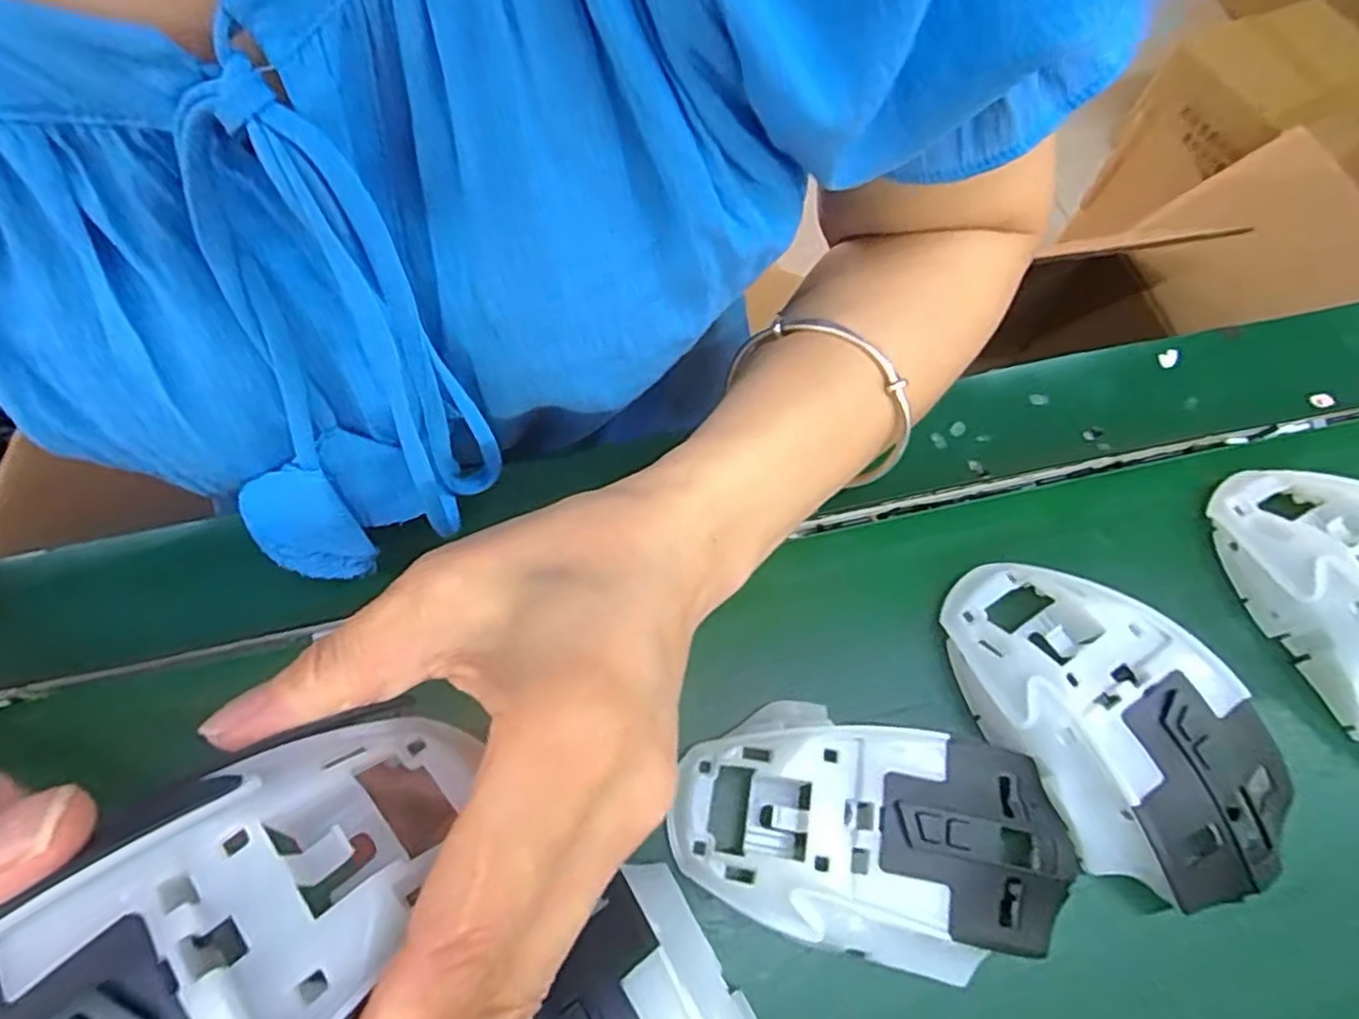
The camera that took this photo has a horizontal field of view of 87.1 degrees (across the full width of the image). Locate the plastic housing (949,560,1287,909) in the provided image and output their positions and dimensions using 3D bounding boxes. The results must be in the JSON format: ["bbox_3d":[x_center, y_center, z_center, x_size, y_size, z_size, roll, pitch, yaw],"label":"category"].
[{"bbox_3d":[0.133,0.066,0.226,0.065,0.037,0.115,-37,72,-17],"label":"plastic housing"}]

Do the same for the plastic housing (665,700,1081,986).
[{"bbox_3d":[0.055,0.097,0.213,0.111,0.045,0.061,11,66,3],"label":"plastic housing"}]

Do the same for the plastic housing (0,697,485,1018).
[{"bbox_3d":[-0.087,0.082,0.124,0.110,0.039,0.062,-37,72,-17],"label":"plastic housing"}]

